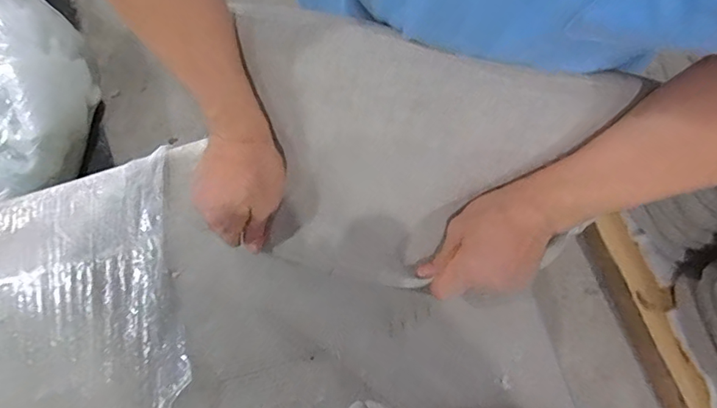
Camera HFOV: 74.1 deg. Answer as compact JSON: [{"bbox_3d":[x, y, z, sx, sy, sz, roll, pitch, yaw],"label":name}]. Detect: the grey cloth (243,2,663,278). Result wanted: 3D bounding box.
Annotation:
[{"bbox_3d":[0.038,-0.027,0.435,0.293,0.247,0.033,13,40,1],"label":"grey cloth"}]

